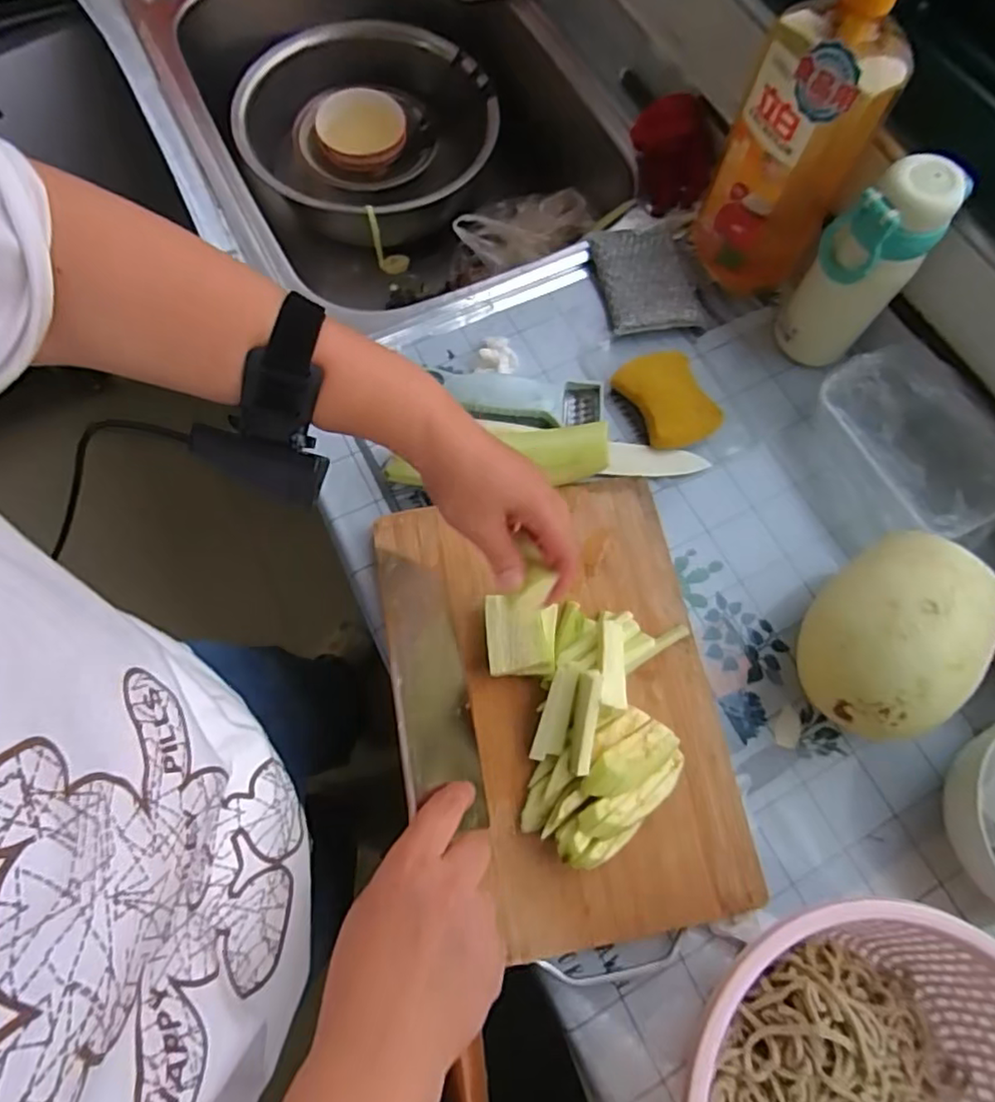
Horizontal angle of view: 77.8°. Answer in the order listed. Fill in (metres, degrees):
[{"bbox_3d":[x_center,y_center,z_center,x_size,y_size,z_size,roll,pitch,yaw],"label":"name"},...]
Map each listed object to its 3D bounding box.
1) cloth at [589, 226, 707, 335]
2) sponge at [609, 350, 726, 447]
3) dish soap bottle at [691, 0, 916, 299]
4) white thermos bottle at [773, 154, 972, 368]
[{"bbox_3d":[0.148,-0.271,0.617,0.093,0.021,0.122,-9,71,-5],"label":"cloth"},{"bbox_3d":[0.153,-0.135,0.560,0.062,0.036,0.090,-28,74,-11],"label":"sponge"},{"bbox_3d":[0.248,-0.344,0.505,0.108,0.284,0.072,33,73,9],"label":"dish soap bottle"},{"bbox_3d":[0.305,-0.234,0.527,0.070,0.176,0.062,42,74,12],"label":"white thermos bottle"}]

